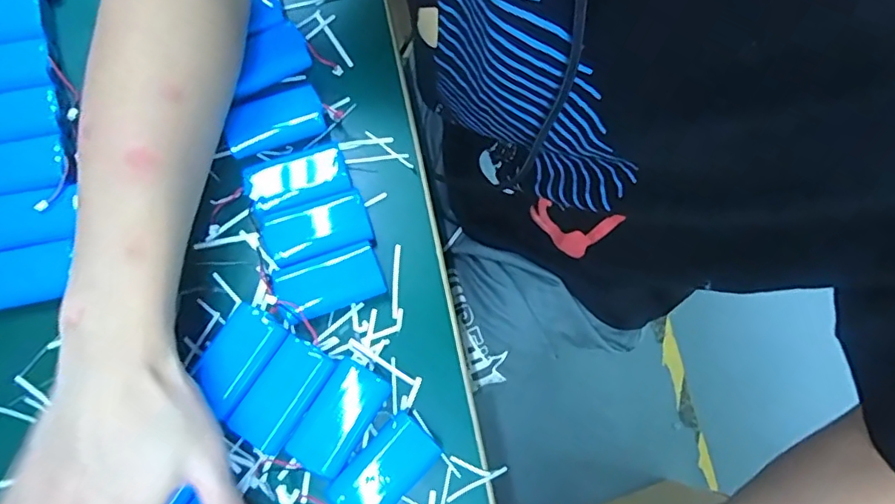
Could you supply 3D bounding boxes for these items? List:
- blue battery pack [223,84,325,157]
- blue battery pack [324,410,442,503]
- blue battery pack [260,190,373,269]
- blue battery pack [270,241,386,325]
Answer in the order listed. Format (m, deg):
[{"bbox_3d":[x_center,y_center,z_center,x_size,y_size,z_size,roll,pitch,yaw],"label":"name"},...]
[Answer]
[{"bbox_3d":[-0.123,-0.092,0.408,0.070,0.016,0.035,-20,78,-6],"label":"blue battery pack"},{"bbox_3d":[-0.039,0.135,0.357,0.037,0.018,0.068,43,80,8],"label":"blue battery pack"},{"bbox_3d":[-0.088,-0.015,0.386,0.069,0.015,0.036,-18,78,-5],"label":"blue battery pack"},{"bbox_3d":[-0.079,0.020,0.382,0.070,0.014,0.037,-19,78,-5],"label":"blue battery pack"}]

